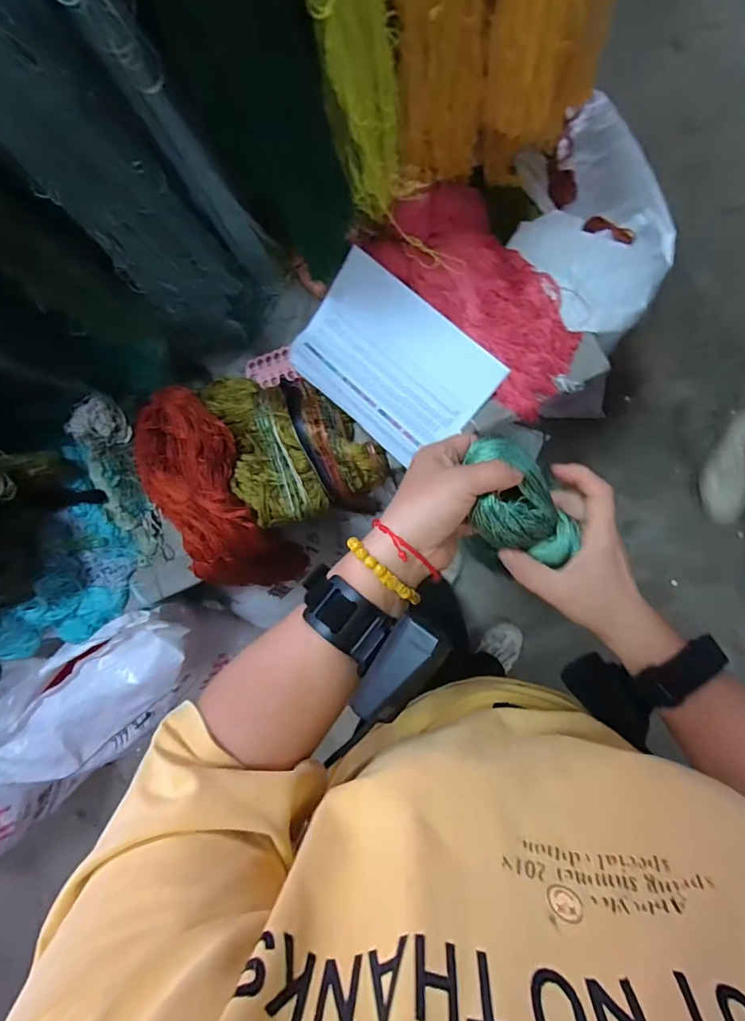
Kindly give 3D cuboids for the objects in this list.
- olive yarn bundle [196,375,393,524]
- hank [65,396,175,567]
[{"bbox_3d":[-0.127,-0.123,0.702,0.216,0.047,0.257,-25,83,6],"label":"olive yarn bundle"},{"bbox_3d":[-0.411,-0.043,0.736,0.082,0.036,0.271,-18,98,7],"label":"hank"}]

